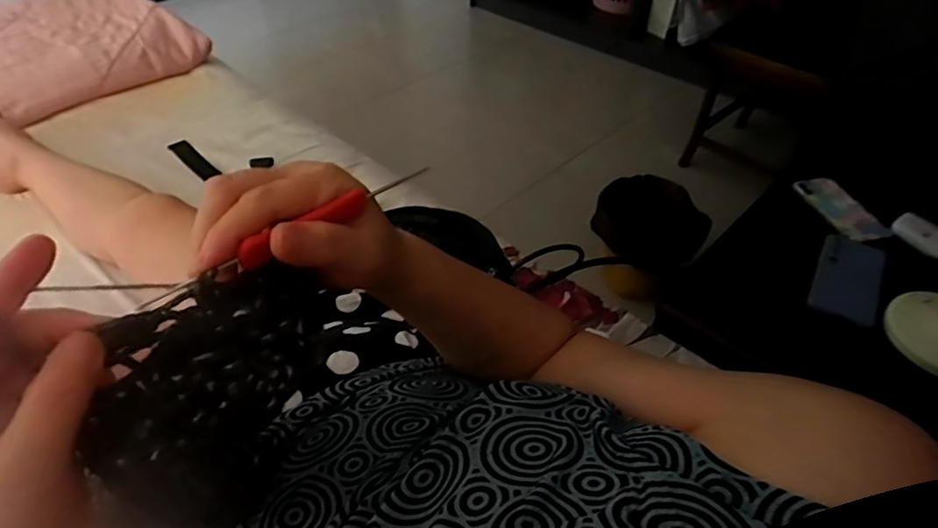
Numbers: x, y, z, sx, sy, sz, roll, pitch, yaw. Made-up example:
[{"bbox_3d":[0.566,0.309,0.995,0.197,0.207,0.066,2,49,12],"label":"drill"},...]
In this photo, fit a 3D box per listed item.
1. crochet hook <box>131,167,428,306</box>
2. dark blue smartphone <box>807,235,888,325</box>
[{"bbox_3d":[-0.074,-0.017,0.256,0.141,0.012,0.011,-33,52,-32],"label":"crochet hook"},{"bbox_3d":[0.540,0.021,0.806,0.084,0.017,0.166,24,48,24],"label":"dark blue smartphone"}]

